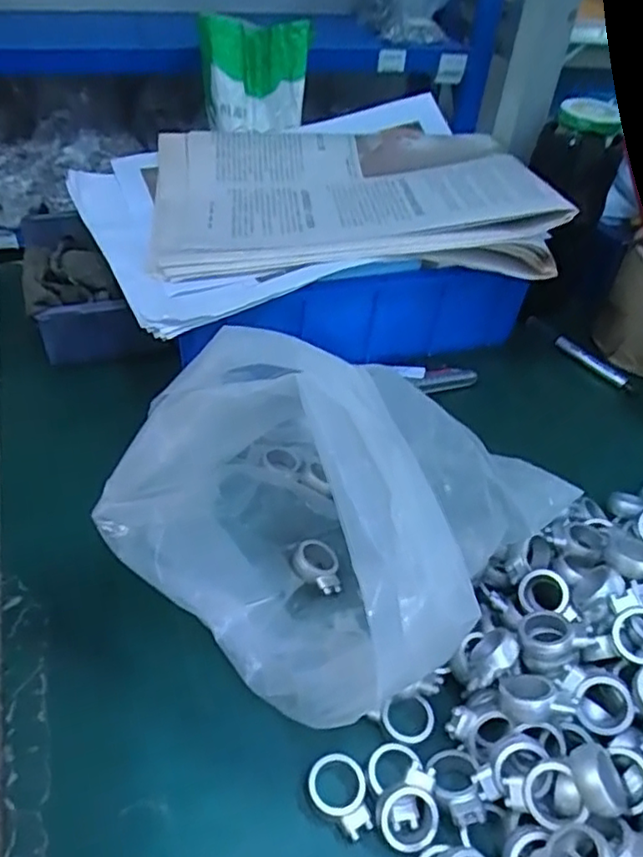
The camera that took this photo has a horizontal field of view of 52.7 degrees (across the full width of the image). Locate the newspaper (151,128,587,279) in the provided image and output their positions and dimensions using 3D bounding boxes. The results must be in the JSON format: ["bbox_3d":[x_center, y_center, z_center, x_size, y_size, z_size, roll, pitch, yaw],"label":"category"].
[{"bbox_3d":[0.014,-0.178,0.474,0.262,0.043,0.185,-2,44,-8],"label":"newspaper"}]

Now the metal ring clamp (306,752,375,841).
[{"bbox_3d":[0.008,0.162,0.287,0.025,0.005,0.033,-6,45,-11],"label":"metal ring clamp"}]

